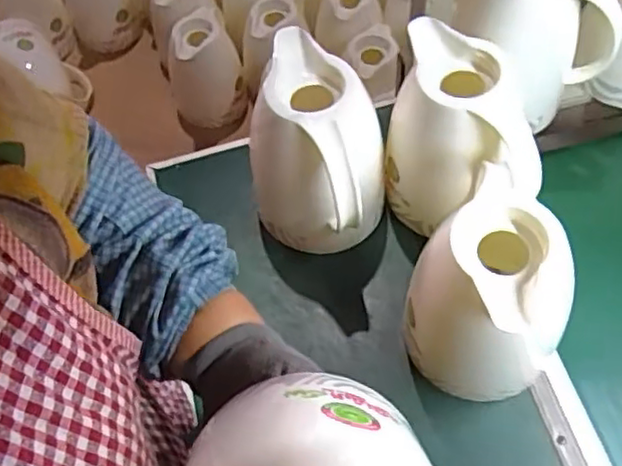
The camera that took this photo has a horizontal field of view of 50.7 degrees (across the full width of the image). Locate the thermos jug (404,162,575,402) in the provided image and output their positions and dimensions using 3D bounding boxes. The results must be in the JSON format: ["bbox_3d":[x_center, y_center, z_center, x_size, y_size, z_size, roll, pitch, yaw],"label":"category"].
[{"bbox_3d":[0.162,0.063,0.591,0.129,0.190,0.130,-2,60,3],"label":"thermos jug"}]

